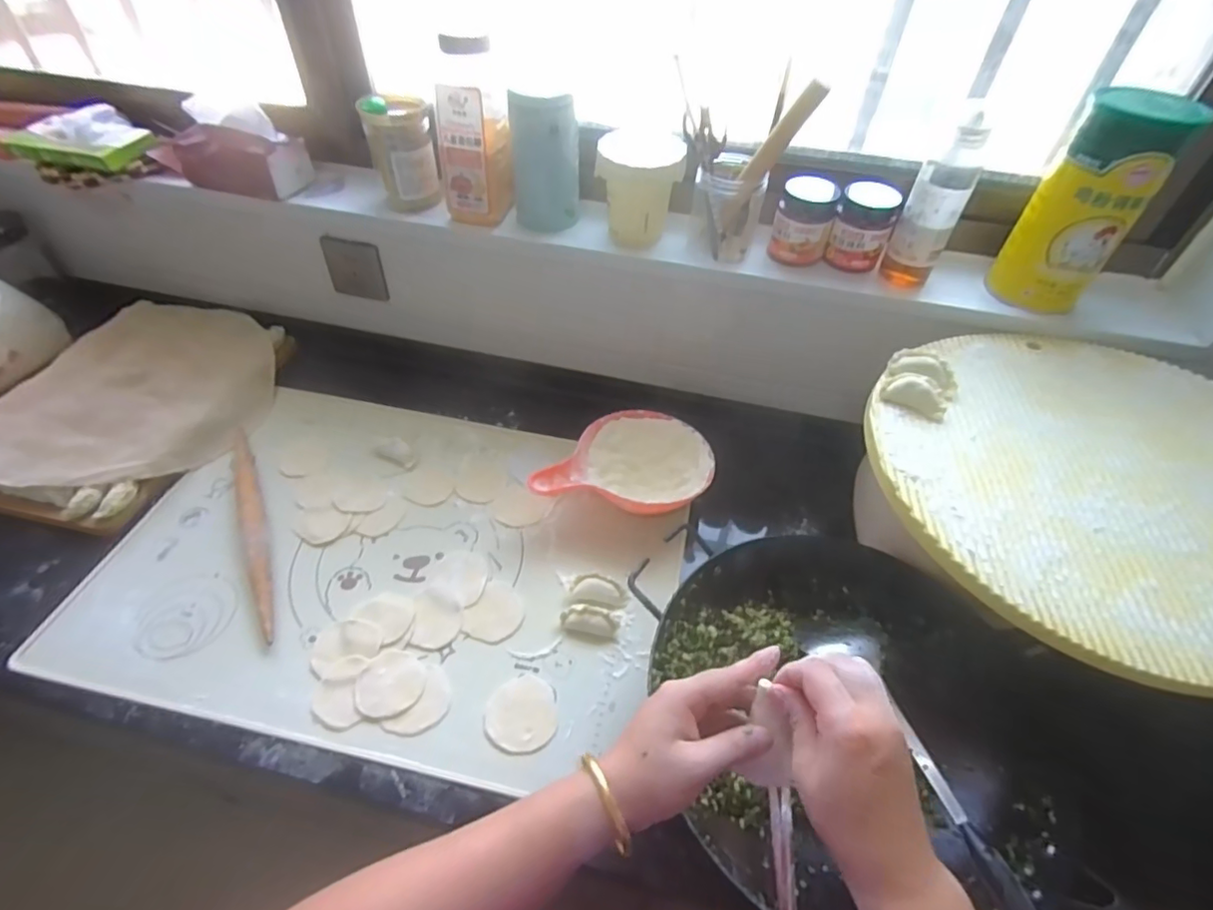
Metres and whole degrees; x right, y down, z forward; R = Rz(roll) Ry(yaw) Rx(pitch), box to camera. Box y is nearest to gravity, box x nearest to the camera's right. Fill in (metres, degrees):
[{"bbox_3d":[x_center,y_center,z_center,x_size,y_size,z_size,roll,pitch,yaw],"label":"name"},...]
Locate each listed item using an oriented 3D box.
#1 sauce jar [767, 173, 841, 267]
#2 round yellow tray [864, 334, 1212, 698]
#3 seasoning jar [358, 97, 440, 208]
[{"bbox_3d":[0.242,-0.289,0.704,0.068,0.090,0.075,15,48,9],"label":"sauce jar"},{"bbox_3d":[0.449,0.019,0.516,0.367,0.040,0.367,2,48,-3],"label":"round yellow tray"},{"bbox_3d":[-0.275,-0.406,0.767,0.082,0.125,0.065,-15,51,-18],"label":"seasoning jar"}]

